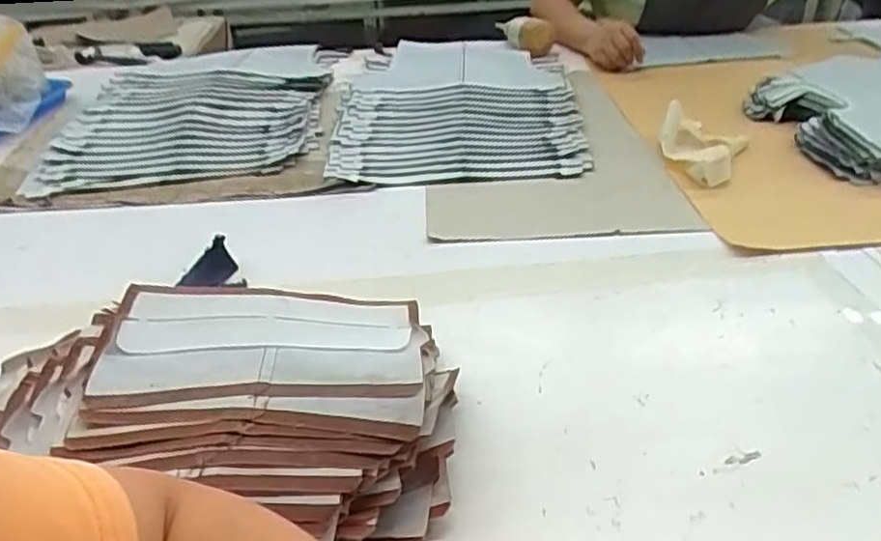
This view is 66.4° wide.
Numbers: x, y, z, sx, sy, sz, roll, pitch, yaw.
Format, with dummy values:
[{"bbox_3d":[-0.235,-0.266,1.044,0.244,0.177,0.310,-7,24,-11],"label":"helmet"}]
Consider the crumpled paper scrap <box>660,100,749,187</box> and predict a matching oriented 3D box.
[{"bbox_3d":[0.340,-0.169,0.891,0.105,0.068,0.144,17,41,27],"label":"crumpled paper scrap"}]

